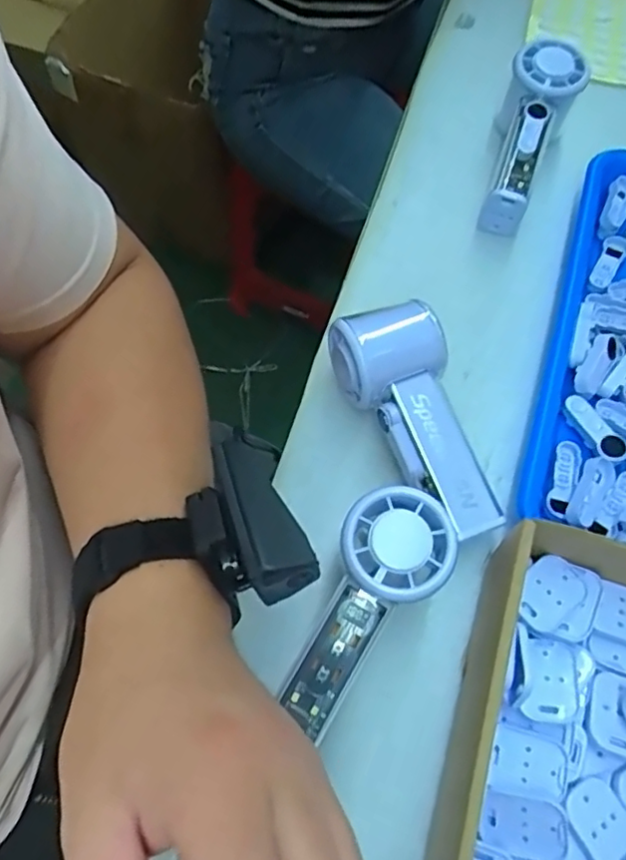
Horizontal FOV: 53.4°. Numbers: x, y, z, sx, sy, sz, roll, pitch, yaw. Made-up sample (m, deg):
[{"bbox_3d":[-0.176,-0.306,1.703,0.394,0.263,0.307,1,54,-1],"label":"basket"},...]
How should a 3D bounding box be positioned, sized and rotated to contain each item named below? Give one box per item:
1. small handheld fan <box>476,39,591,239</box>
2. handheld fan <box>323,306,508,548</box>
[{"bbox_3d":[0.164,-0.223,0.467,0.050,0.049,0.152,18,79,9],"label":"small handheld fan"},{"bbox_3d":[0.068,-0.009,0.371,0.057,0.061,0.143,-26,67,-12],"label":"handheld fan"}]

